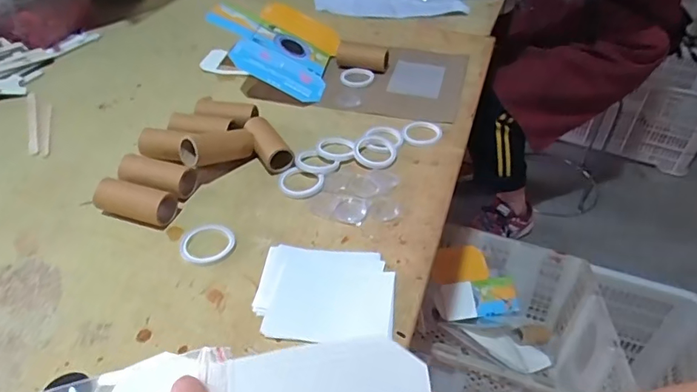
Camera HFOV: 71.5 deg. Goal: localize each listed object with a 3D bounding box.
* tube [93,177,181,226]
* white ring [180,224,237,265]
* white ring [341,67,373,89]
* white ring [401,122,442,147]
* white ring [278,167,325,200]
[{"bbox_3d":[-0.204,0.008,0.463,0.078,0.031,0.027,11,42,12],"label":"tube"},{"bbox_3d":[-0.127,0.043,0.440,0.049,0.005,0.046,0,41,0],"label":"white ring"},{"bbox_3d":[0.012,-0.169,0.693,0.047,0.007,0.042,8,51,6],"label":"white ring"},{"bbox_3d":[0.088,-0.075,0.575,0.046,0.004,0.045,0,41,0],"label":"white ring"},{"bbox_3d":[-0.050,-0.014,0.508,0.047,0.006,0.047,0,41,0],"label":"white ring"}]

